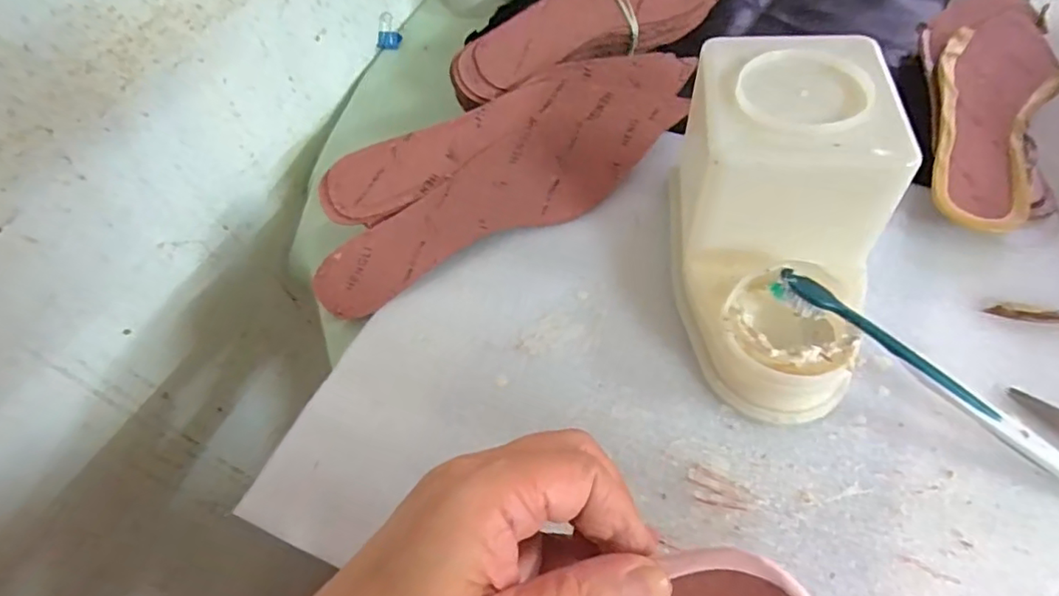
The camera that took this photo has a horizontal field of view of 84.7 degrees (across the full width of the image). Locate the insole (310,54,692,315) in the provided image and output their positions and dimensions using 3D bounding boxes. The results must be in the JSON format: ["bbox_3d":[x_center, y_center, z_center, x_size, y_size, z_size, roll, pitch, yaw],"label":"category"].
[{"bbox_3d":[-0.003,-0.087,0.436,0.323,0.016,0.098,-41,73,-11],"label":"insole"}]

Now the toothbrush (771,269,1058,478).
[{"bbox_3d":[0.208,0.045,0.295,0.186,0.014,0.012,37,64,10],"label":"toothbrush"}]

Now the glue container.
[{"bbox_3d":[0.137,-0.043,0.326,0.107,0.113,0.192,7,56,11],"label":"glue container"}]

